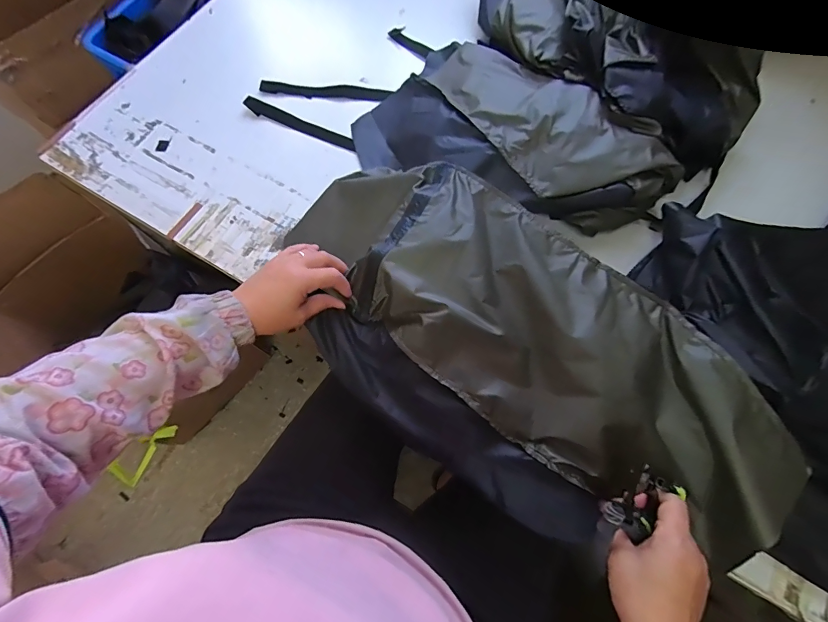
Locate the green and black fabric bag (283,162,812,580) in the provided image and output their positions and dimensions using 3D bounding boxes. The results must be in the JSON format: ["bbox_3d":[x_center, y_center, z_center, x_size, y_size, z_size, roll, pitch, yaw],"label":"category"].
[{"bbox_3d":[0.091,0.044,0.423,0.532,0.067,0.287,39,94,11],"label":"green and black fabric bag"}]

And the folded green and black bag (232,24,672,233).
[{"bbox_3d":[0.049,-0.259,0.530,0.567,0.086,0.273,35,74,13],"label":"folded green and black bag"}]

